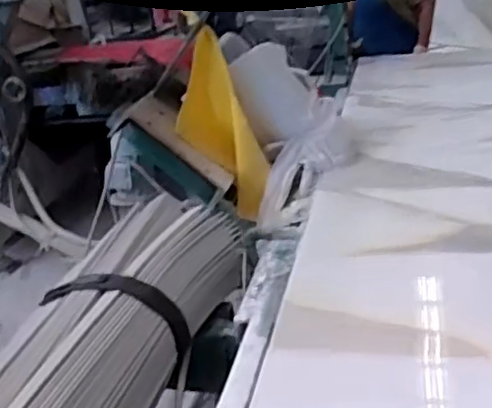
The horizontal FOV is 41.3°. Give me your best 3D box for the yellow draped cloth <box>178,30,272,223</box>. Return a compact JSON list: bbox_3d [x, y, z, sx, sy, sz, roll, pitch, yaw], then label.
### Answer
[{"bbox_3d":[-0.066,-0.177,1.561,0.187,0.401,0.079,14,30,40],"label":"yellow draped cloth"}]

